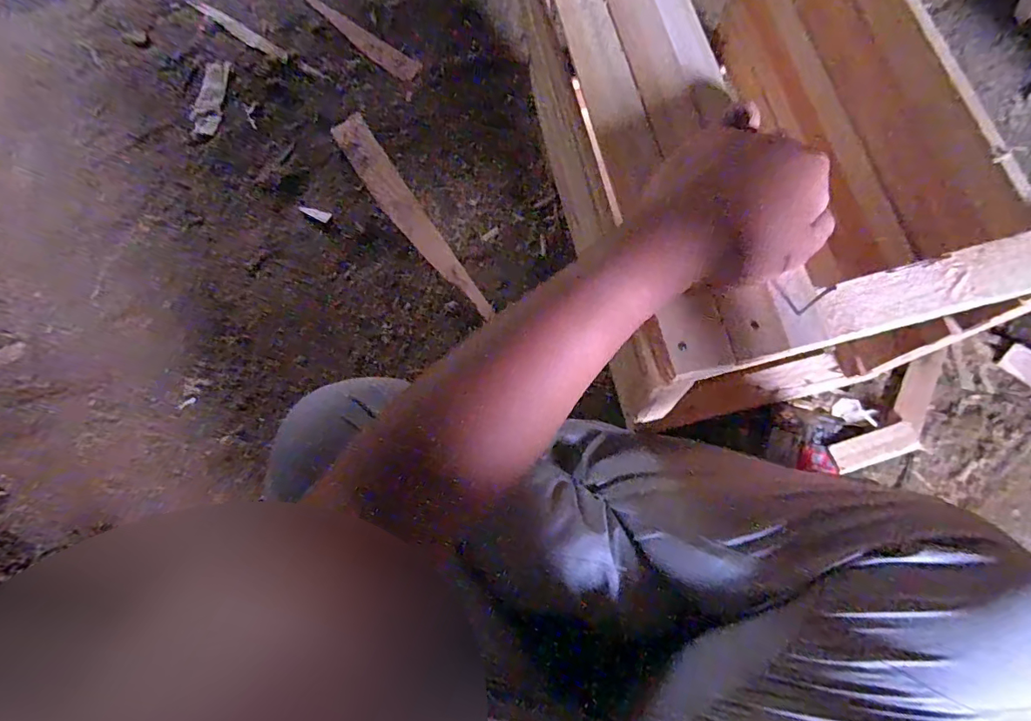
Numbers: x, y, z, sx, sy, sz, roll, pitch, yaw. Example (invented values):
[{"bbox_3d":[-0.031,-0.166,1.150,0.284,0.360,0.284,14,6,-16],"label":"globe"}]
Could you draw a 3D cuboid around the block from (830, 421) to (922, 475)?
[{"bbox_3d":[0.435,0.104,0.605,0.101,0.013,0.037,-20,76,1],"label":"block"}]

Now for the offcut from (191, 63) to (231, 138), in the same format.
[{"bbox_3d":[-0.483,-0.417,0.789,0.048,0.018,0.132,2,77,6],"label":"offcut"}]

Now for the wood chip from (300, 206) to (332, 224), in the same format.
[{"bbox_3d":[-0.303,-0.222,0.756,0.046,0.005,0.020,21,67,-9],"label":"wood chip"}]

